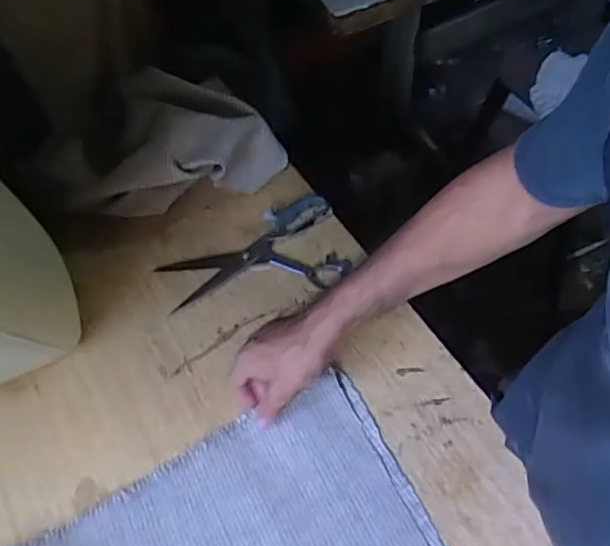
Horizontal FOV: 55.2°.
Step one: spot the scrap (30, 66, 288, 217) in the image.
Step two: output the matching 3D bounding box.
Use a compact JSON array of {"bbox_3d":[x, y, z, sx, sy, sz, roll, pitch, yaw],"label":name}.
[{"bbox_3d":[-0.173,-0.158,0.768,0.280,0.129,0.167,4,60,7],"label":"scrap"}]

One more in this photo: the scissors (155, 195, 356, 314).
[{"bbox_3d":[-0.069,-0.028,0.742,0.223,0.033,0.134,-14,60,-3],"label":"scissors"}]

